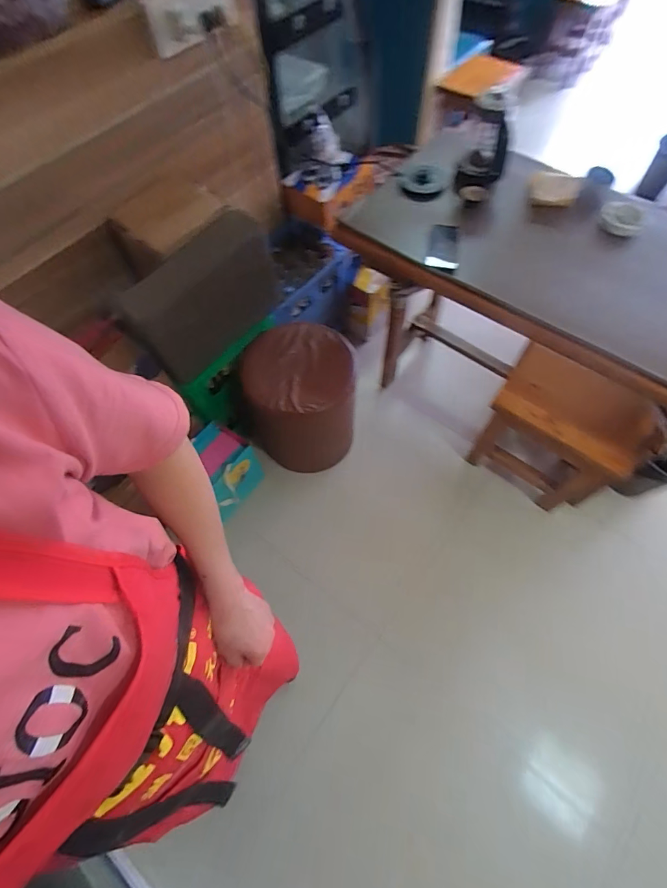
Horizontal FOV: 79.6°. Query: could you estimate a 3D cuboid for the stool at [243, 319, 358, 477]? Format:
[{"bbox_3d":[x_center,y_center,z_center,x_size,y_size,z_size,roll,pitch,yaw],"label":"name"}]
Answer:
[{"bbox_3d":[-0.118,-0.123,1.423,0.388,0.466,0.318,-25,66,-10],"label":"stool"}]

